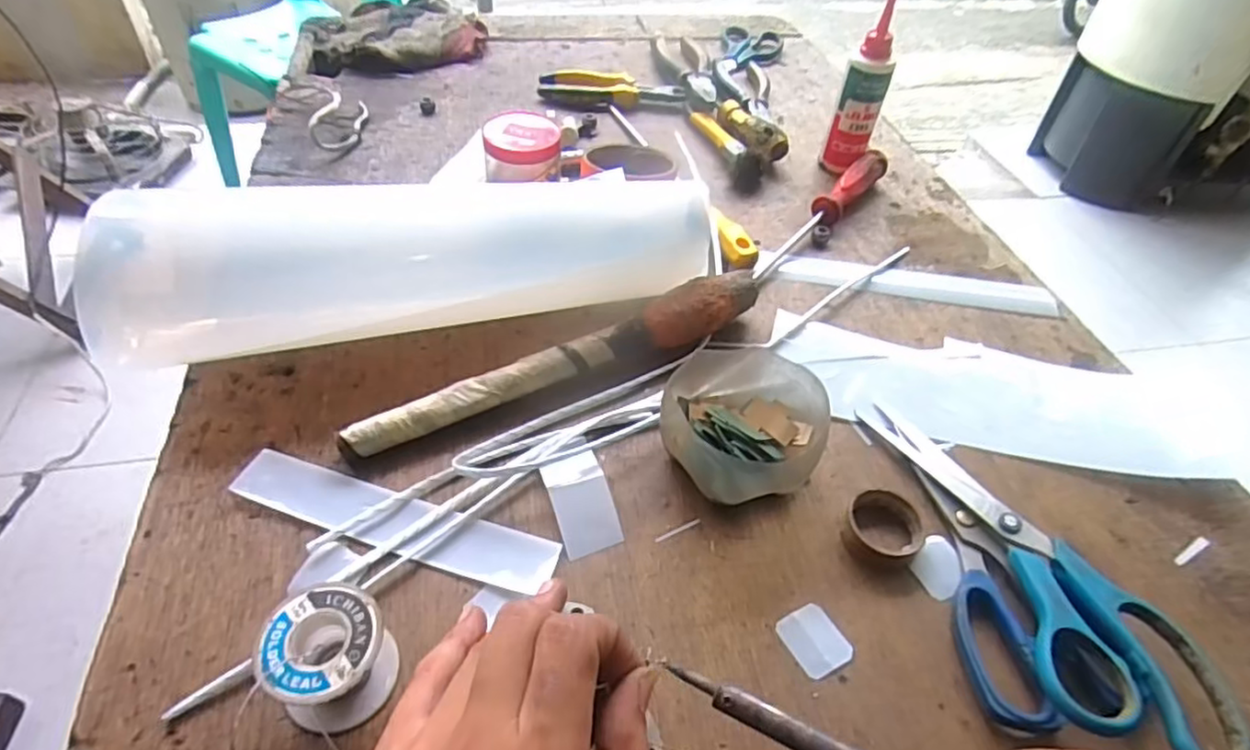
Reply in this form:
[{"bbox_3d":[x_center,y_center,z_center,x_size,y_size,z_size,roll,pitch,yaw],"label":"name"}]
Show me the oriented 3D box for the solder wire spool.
[{"bbox_3d":[-0.131,0.124,0.296,0.049,0.043,0.049,3,48,-3],"label":"solder wire spool"}]

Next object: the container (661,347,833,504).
[{"bbox_3d":[0.068,0.030,0.394,0.090,0.050,0.095,3,48,-3],"label":"container"}]

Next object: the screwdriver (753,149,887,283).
[{"bbox_3d":[0.169,-0.139,0.574,0.025,0.033,0.210,34,53,23],"label":"screwdriver"}]

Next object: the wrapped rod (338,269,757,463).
[{"bbox_3d":[-0.033,-0.008,0.427,0.283,0.038,0.030,-22,54,-24],"label":"wrapped rod"}]

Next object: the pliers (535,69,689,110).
[{"bbox_3d":[-0.014,-0.307,0.716,0.153,0.018,0.066,5,48,-1],"label":"pliers"}]

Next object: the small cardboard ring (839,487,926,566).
[{"bbox_3d":[0.144,0.084,0.372,0.040,0.014,0.043,3,48,-3],"label":"small cardboard ring"}]

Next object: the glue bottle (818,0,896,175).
[{"bbox_3d":[0.216,-0.255,0.602,0.039,0.160,0.031,26,51,18],"label":"glue bottle"}]

